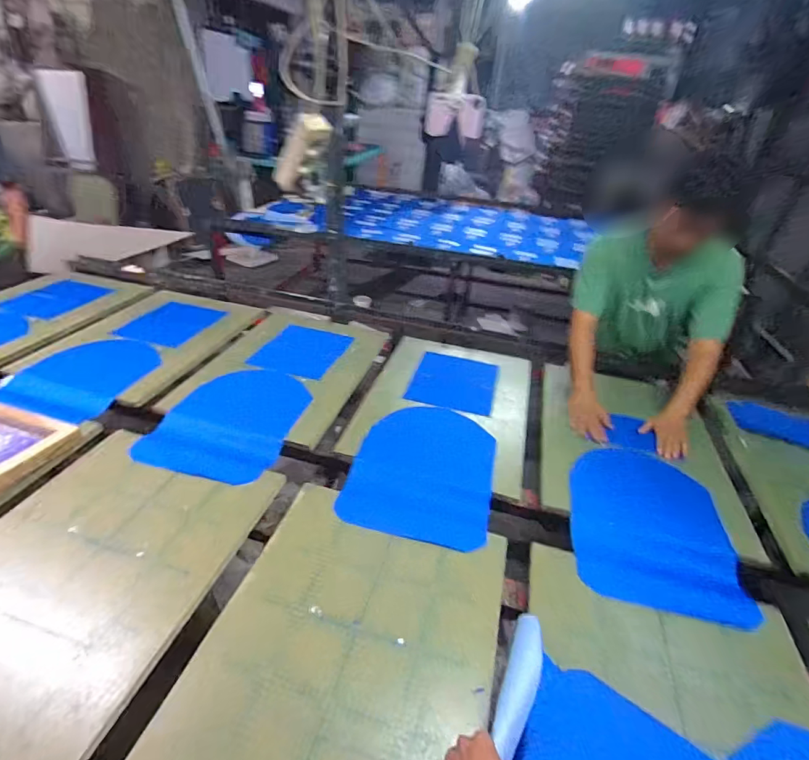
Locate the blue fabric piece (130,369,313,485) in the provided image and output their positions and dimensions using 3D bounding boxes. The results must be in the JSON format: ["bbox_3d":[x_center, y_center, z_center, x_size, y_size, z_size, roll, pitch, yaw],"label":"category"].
[{"bbox_3d":[-0.444,0.095,1.167,0.327,0.015,0.444,11,34,7],"label":"blue fabric piece"}]

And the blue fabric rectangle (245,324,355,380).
[{"bbox_3d":[-0.333,-0.099,1.469,0.270,0.010,0.275,14,40,16],"label":"blue fabric rectangle"}]

